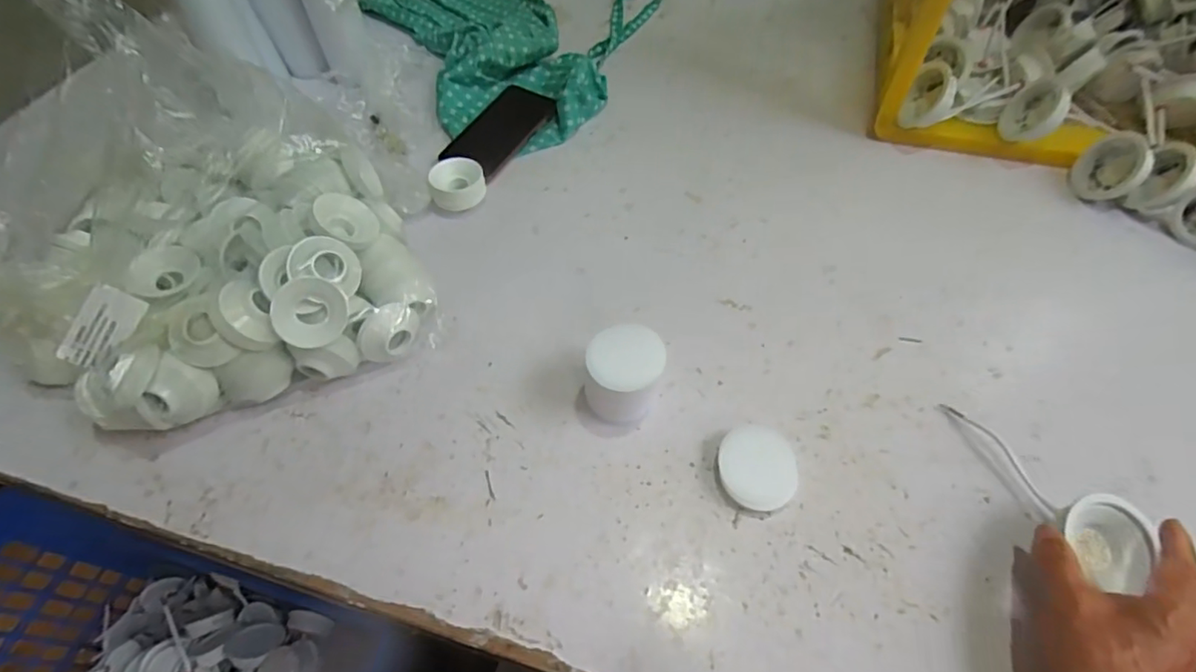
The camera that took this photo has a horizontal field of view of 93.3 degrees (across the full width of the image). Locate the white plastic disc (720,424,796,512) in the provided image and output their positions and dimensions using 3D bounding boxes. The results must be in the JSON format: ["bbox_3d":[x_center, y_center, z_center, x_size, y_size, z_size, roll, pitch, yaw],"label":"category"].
[{"bbox_3d":[0.126,0.105,0.450,0.058,0.017,0.063,0,56,0],"label":"white plastic disc"}]

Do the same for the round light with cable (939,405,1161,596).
[{"bbox_3d":[0.333,0.113,0.418,0.061,0.042,0.145,-24,51,-15],"label":"round light with cable"}]

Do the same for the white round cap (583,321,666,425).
[{"bbox_3d":[0.021,0.031,0.460,0.059,0.072,0.053,6,57,5],"label":"white round cap"}]

